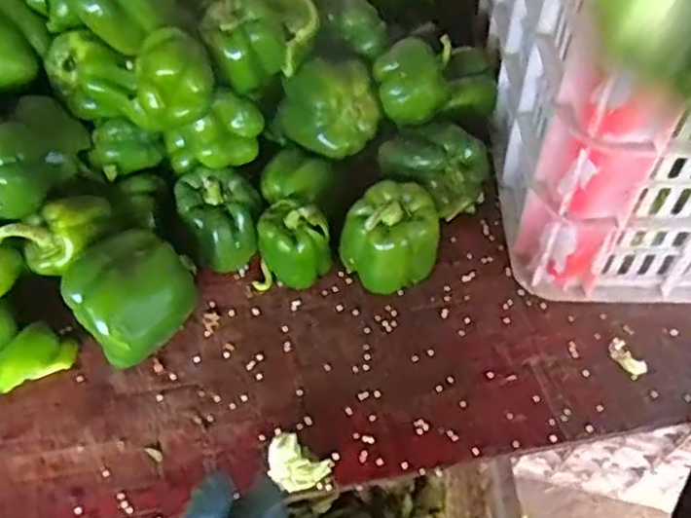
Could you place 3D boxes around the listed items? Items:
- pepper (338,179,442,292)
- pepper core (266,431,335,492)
[{"bbox_3d":[0.037,-0.013,0.596,0.078,0.081,0.069,6,50,4],"label":"pepper"},{"bbox_3d":[-0.037,0.150,0.508,0.045,0.018,0.035,23,53,17],"label":"pepper core"}]

